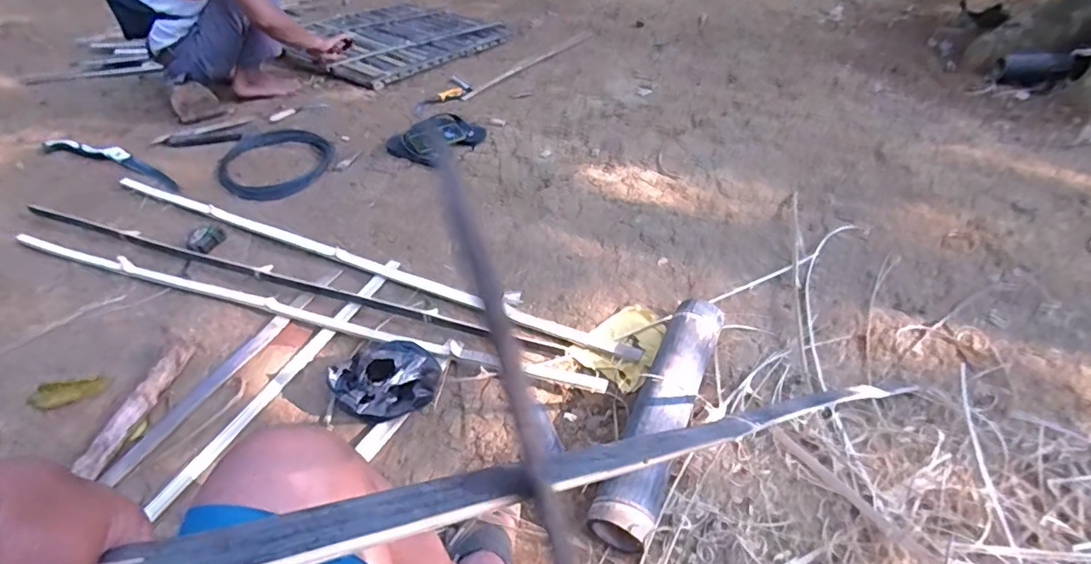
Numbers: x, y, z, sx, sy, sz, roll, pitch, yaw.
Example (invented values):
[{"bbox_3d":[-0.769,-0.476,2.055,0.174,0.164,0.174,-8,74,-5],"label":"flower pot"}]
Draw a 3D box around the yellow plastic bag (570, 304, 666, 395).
[{"bbox_3d":[0.164,0.122,1.082,0.143,0.025,0.189,30,51,30],"label":"yellow plastic bag"}]

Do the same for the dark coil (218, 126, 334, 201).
[{"bbox_3d":[-0.815,-0.366,1.635,0.324,0.038,0.379,-29,49,-26],"label":"dark coil"}]

